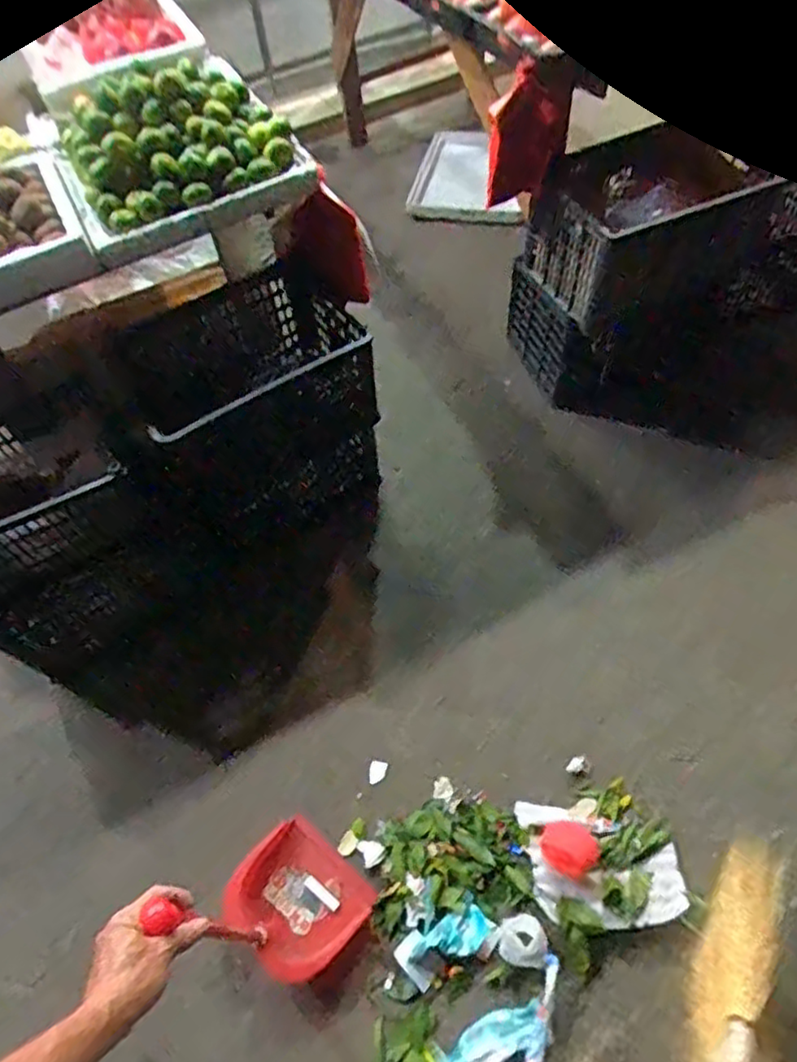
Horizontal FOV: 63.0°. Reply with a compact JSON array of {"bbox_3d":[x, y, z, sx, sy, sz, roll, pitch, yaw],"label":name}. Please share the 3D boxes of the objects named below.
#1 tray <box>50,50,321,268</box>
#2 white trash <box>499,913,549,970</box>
[{"bbox_3d":[-0.442,-0.742,1.223,0.417,0.179,0.455,-32,61,-15],"label":"tray"},{"bbox_3d":[0.235,0.775,1.228,0.087,0.054,0.086,-2,61,3],"label":"white trash"}]

